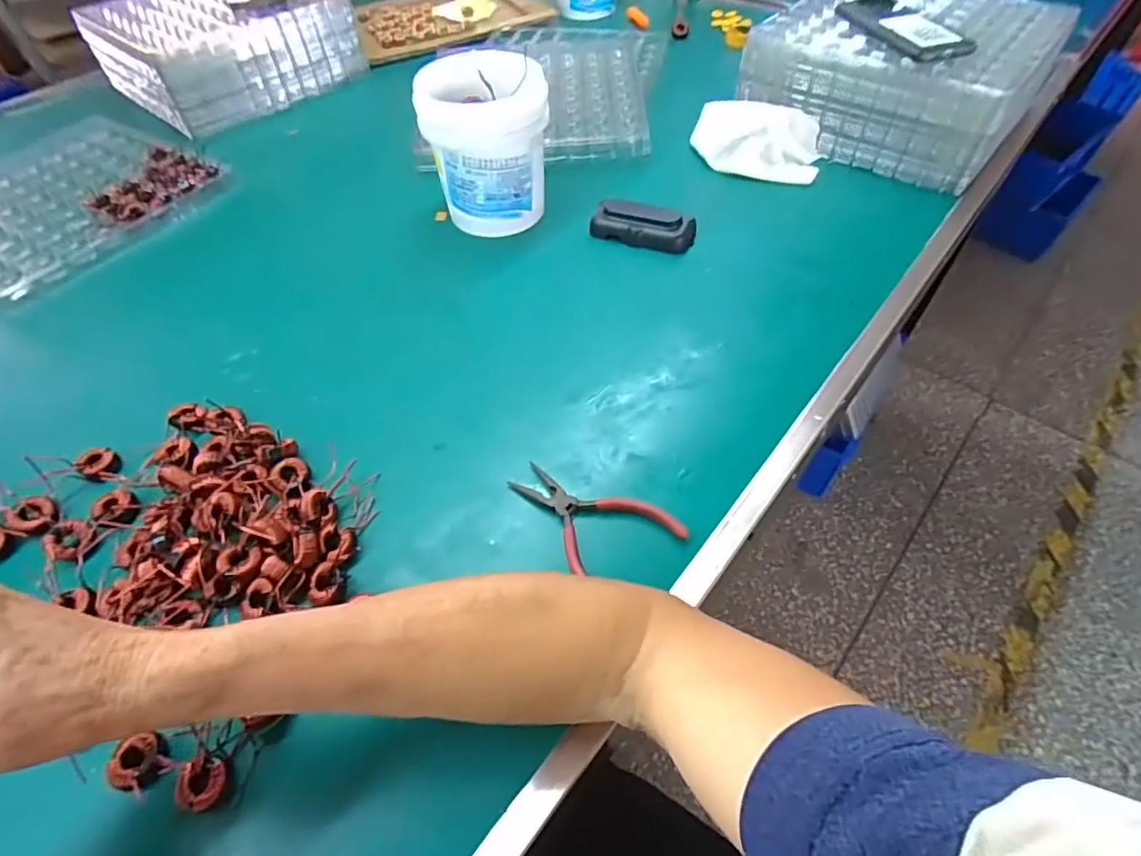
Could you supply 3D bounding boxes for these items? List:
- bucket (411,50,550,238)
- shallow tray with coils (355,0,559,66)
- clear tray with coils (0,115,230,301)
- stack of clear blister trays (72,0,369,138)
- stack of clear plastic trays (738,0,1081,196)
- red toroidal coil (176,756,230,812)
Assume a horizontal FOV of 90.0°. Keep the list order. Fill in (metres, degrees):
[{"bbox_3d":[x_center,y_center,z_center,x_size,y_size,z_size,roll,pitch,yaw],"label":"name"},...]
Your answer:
[{"bbox_3d":[-0.086,-0.297,0.594,0.122,0.130,0.116,-9,54,-5],"label":"bucket"},{"bbox_3d":[-0.217,-0.721,0.992,0.318,0.015,0.255,-22,56,-14],"label":"shallow tray with coils"},{"bbox_3d":[-0.611,-0.276,0.670,0.294,0.019,0.274,26,58,19],"label":"clear tray with coils"},{"bbox_3d":[-0.510,-0.576,0.841,0.267,0.093,0.297,36,62,25],"label":"stack of clear blister trays"},{"bbox_3d":[0.401,-0.443,0.700,0.290,0.109,0.277,32,60,23],"label":"stack of clear plastic trays"},{"bbox_3d":[-0.196,0.190,0.304,0.023,0.018,0.024,-1,53,1],"label":"red toroidal coil"}]

